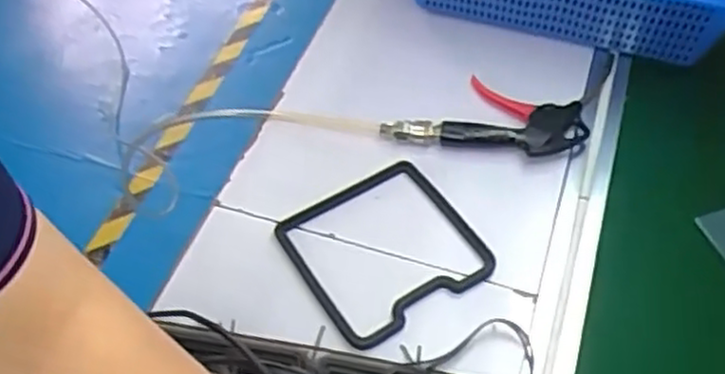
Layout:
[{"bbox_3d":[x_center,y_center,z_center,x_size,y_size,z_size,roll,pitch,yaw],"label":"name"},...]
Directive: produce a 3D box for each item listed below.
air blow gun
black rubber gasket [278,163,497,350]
[{"bbox_3d":[0.145,-0.084,0.744,0.246,0.023,0.133,-1,51,0],"label":"air blow gun"},{"bbox_3d":[0.021,0.049,0.642,0.154,0.008,0.150,-26,57,-19],"label":"black rubber gasket"}]

